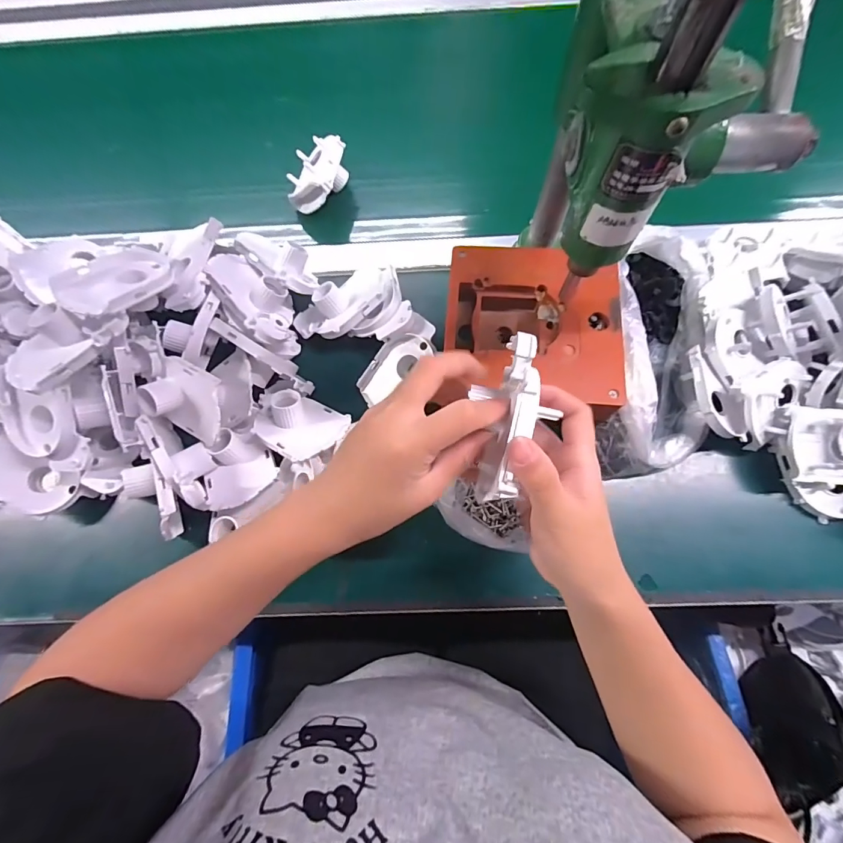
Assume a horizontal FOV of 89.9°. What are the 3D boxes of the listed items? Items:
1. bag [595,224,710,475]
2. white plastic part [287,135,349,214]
[{"bbox_3d":[0.227,-0.071,0.404,0.095,0.056,0.248,11,73,5],"label":"bag"},{"bbox_3d":[-0.118,-0.283,0.485,0.053,0.041,0.072,16,74,7],"label":"white plastic part"}]

